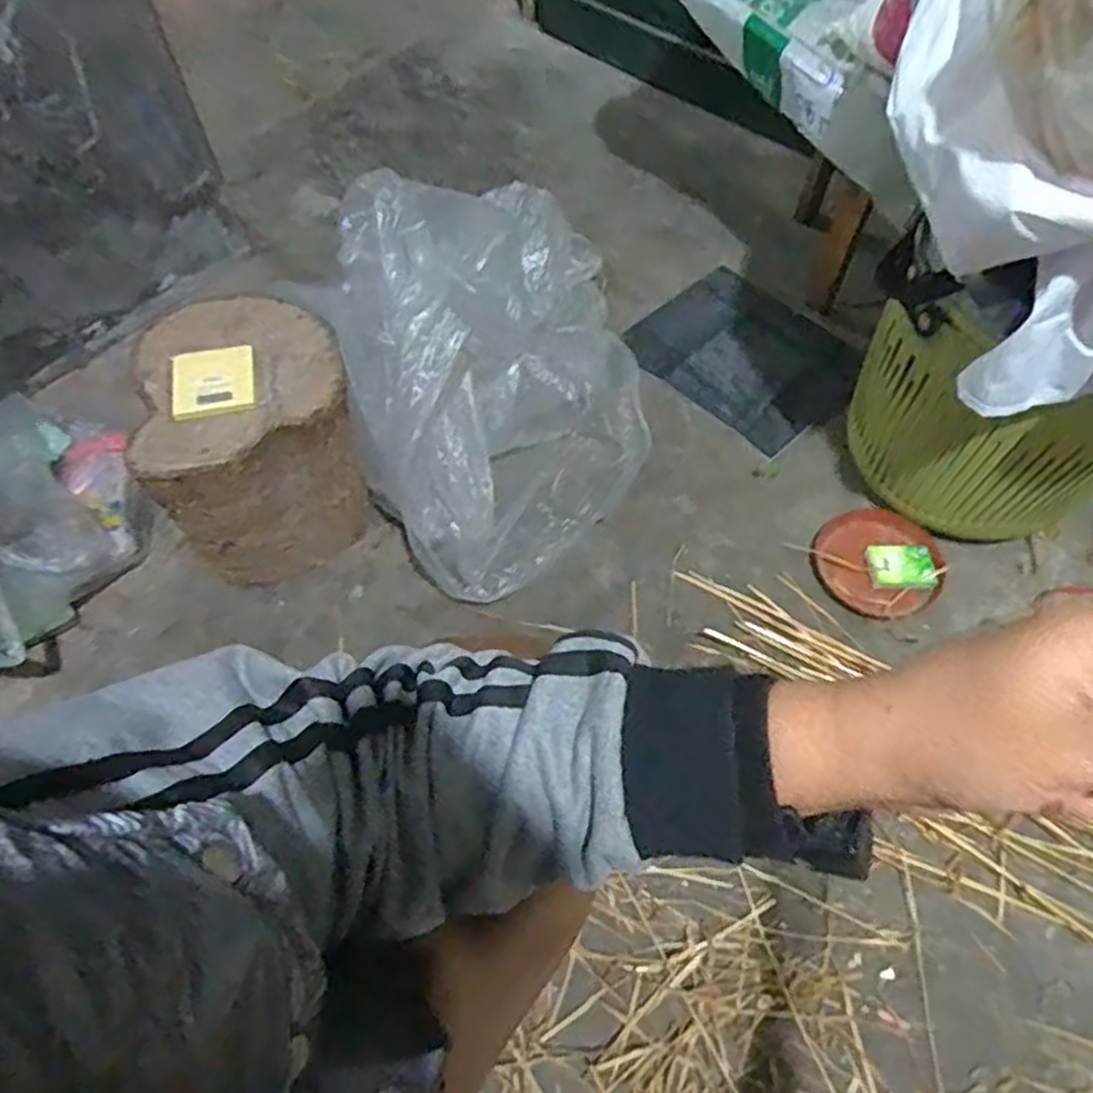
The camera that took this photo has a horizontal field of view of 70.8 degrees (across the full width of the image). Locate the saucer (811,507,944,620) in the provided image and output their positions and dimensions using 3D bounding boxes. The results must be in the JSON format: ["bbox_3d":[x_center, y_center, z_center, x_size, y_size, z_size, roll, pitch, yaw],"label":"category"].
[{"bbox_3d":[0.408,0.018,0.947,0.150,0.025,0.149,0,59,0],"label":"saucer"}]

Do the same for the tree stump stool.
[{"bbox_3d":[-0.318,-0.111,0.873,0.213,0.267,0.196,-23,62,-13],"label":"tree stump stool"}]

